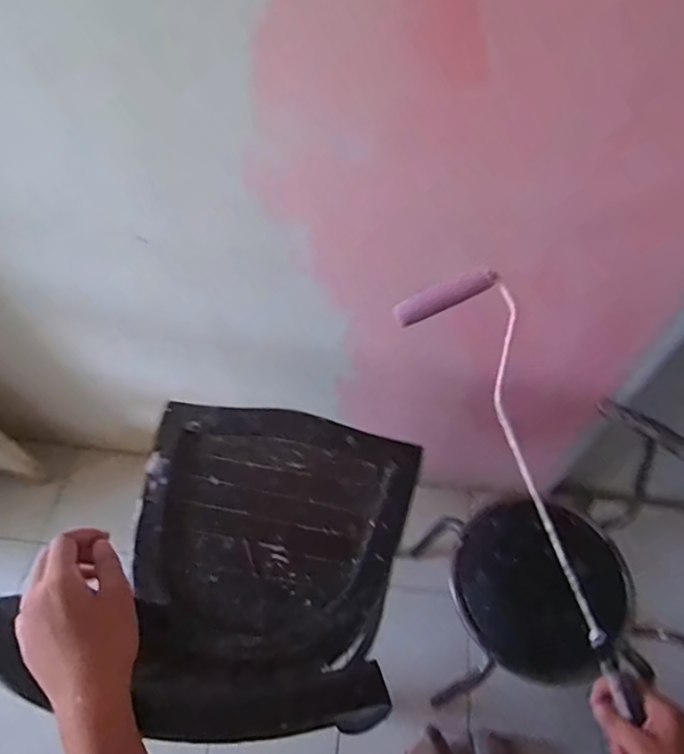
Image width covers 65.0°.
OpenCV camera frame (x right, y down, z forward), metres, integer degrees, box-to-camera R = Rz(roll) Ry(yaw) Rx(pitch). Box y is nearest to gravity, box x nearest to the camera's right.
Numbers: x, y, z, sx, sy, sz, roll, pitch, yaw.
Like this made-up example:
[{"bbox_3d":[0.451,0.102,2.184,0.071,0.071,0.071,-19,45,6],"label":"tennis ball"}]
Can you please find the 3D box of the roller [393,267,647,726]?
[{"bbox_3d":[0.203,0.109,0.574,0.114,0.045,0.470,-20,81,-10],"label":"roller"}]

